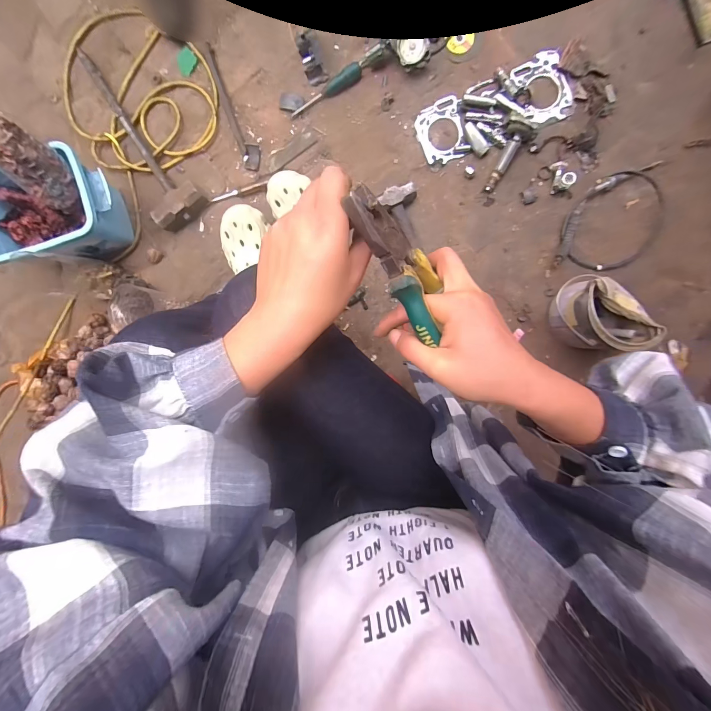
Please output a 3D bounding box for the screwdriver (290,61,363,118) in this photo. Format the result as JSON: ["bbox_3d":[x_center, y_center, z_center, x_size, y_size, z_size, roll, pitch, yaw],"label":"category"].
[{"bbox_3d":[-0.067,-0.589,0.715,0.173,0.031,0.026,-24,94,4],"label":"screwdriver"}]

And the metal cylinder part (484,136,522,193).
[{"bbox_3d":[0.312,-0.405,0.687,0.021,0.022,0.112,27,114,-1],"label":"metal cylinder part"}]

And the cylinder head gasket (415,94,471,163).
[{"bbox_3d":[0.188,-0.497,0.719,0.096,0.006,0.128,-15,94,11],"label":"cylinder head gasket"}]

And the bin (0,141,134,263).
[{"bbox_3d":[-0.643,-0.309,0.706,0.275,0.158,0.202,-16,94,3],"label":"bin"}]

